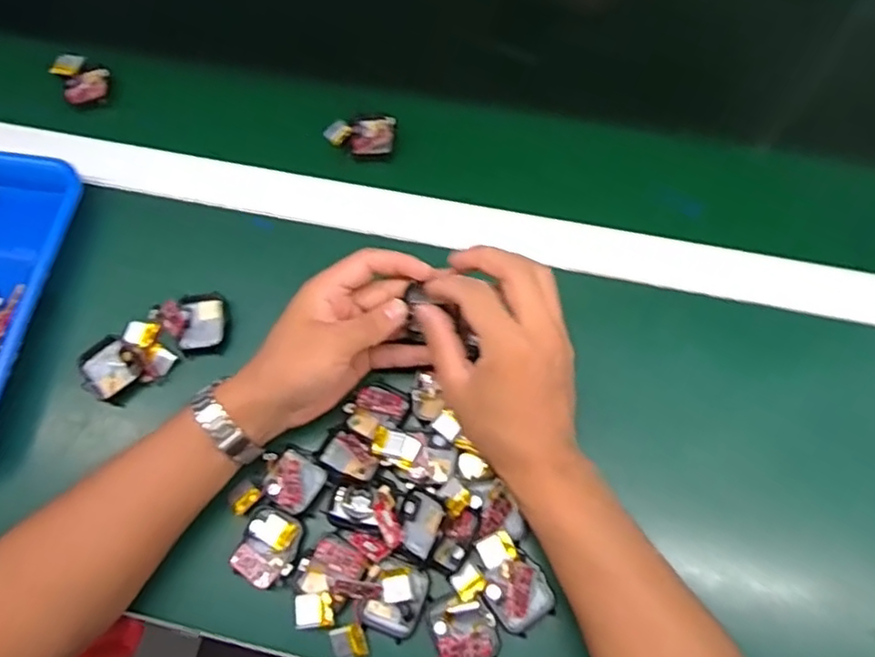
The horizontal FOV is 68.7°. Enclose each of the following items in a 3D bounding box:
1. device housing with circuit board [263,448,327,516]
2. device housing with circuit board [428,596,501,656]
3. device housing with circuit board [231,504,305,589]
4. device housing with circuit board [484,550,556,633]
[{"bbox_3d":[-0.097,0.103,0.430,0.037,0.012,0.036,26,73,12],"label":"device housing with circuit board"},{"bbox_3d":[0.017,0.186,0.391,0.039,0.019,0.040,-17,69,-4],"label":"device housing with circuit board"},{"bbox_3d":[-0.110,0.142,0.415,0.038,0.008,0.046,18,71,9],"label":"device housing with circuit board"},{"bbox_3d":[0.051,0.163,0.396,0.037,0.014,0.039,-30,71,-9],"label":"device housing with circuit board"}]

